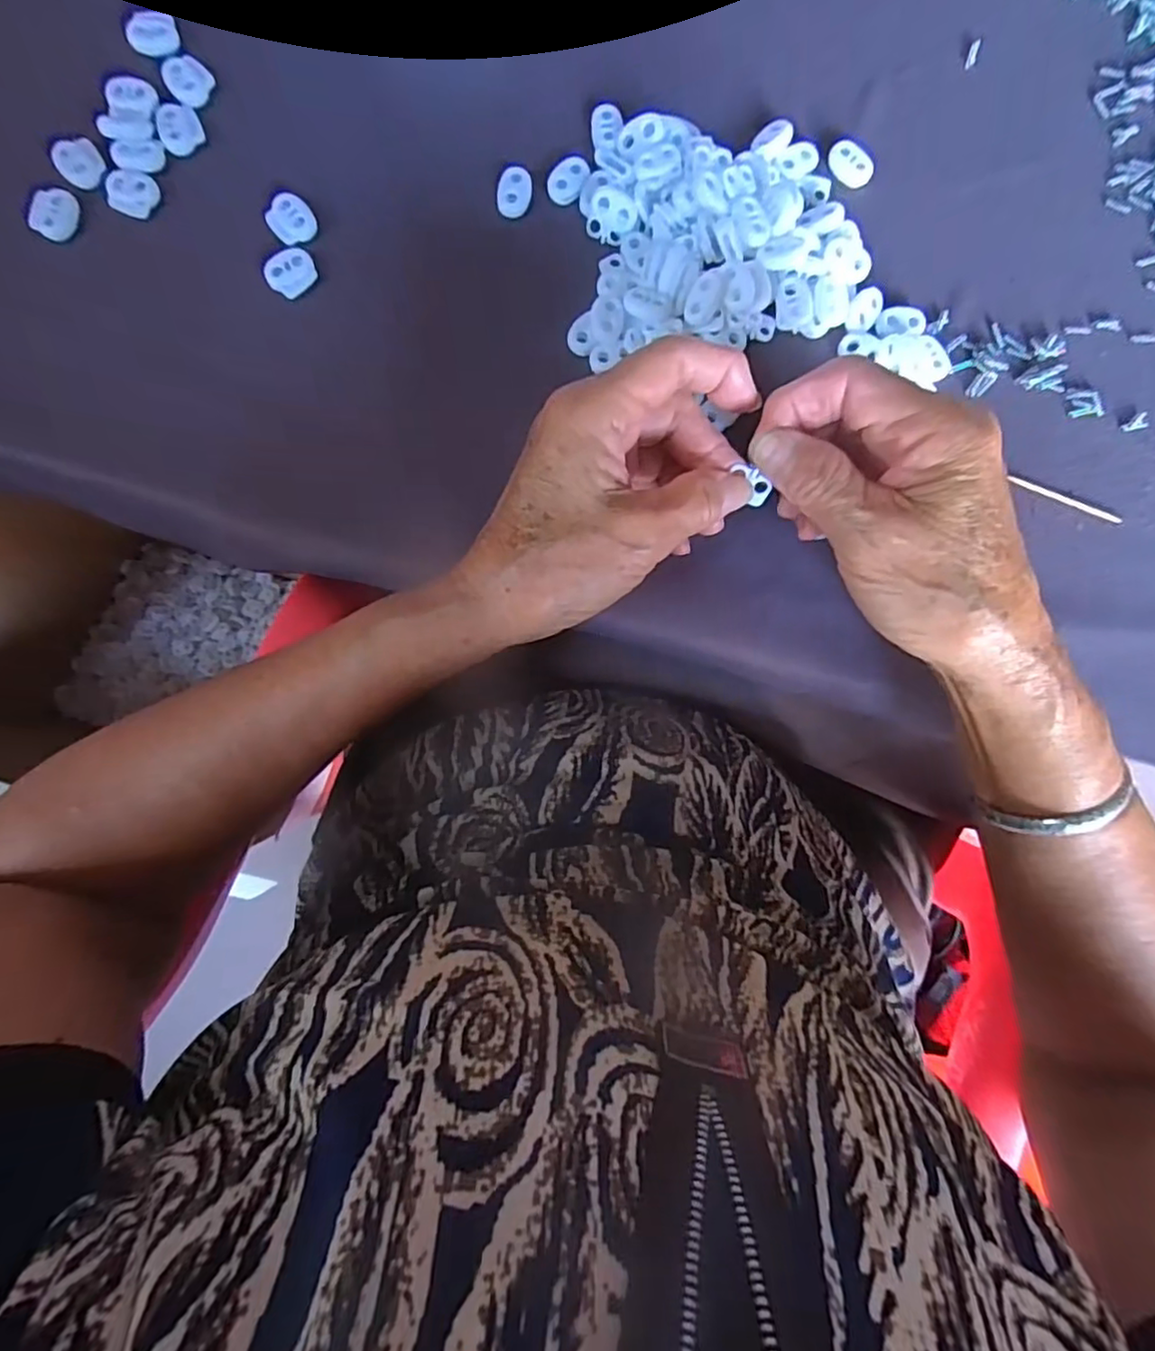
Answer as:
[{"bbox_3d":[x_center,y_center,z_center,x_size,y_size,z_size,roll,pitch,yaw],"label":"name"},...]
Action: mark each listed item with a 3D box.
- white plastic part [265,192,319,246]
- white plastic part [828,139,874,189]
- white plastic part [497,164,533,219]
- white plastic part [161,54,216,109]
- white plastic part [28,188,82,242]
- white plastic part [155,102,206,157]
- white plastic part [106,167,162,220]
[{"bbox_3d":[-0.133,-0.213,0.290,0.020,0.004,0.023,-39,89,-3],"label":"white plastic part"},{"bbox_3d":[0.130,-0.244,0.299,0.023,0.008,0.014,42,87,0],"label":"white plastic part"},{"bbox_3d":[-0.030,-0.227,0.293,0.015,0.004,0.021,6,87,-2],"label":"white plastic part"},{"bbox_3d":[-0.182,-0.277,0.290,0.022,0.004,0.020,0,88,-2],"label":"white plastic part"},{"bbox_3d":[-0.239,-0.211,0.285,0.018,0.004,0.023,25,87,-1],"label":"white plastic part"},{"bbox_3d":[-0.185,-0.255,0.290,0.019,0.004,0.022,-22,88,-3],"label":"white plastic part"},{"bbox_3d":[-0.206,-0.223,0.288,0.022,0.004,0.021,0,88,-2],"label":"white plastic part"}]

